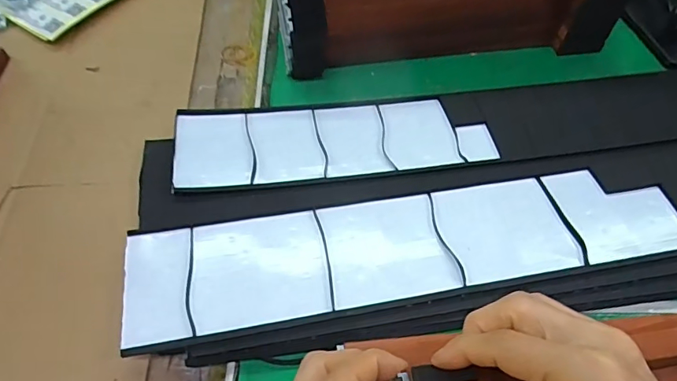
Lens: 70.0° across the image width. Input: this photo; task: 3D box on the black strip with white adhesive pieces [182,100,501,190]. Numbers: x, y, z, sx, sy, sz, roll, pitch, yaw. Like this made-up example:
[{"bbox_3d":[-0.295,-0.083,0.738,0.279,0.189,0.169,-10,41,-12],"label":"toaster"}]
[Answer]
[{"bbox_3d":[-0.005,-0.050,0.451,0.283,0.006,0.094,-6,53,-7],"label":"black strip with white adhesive pieces"}]

